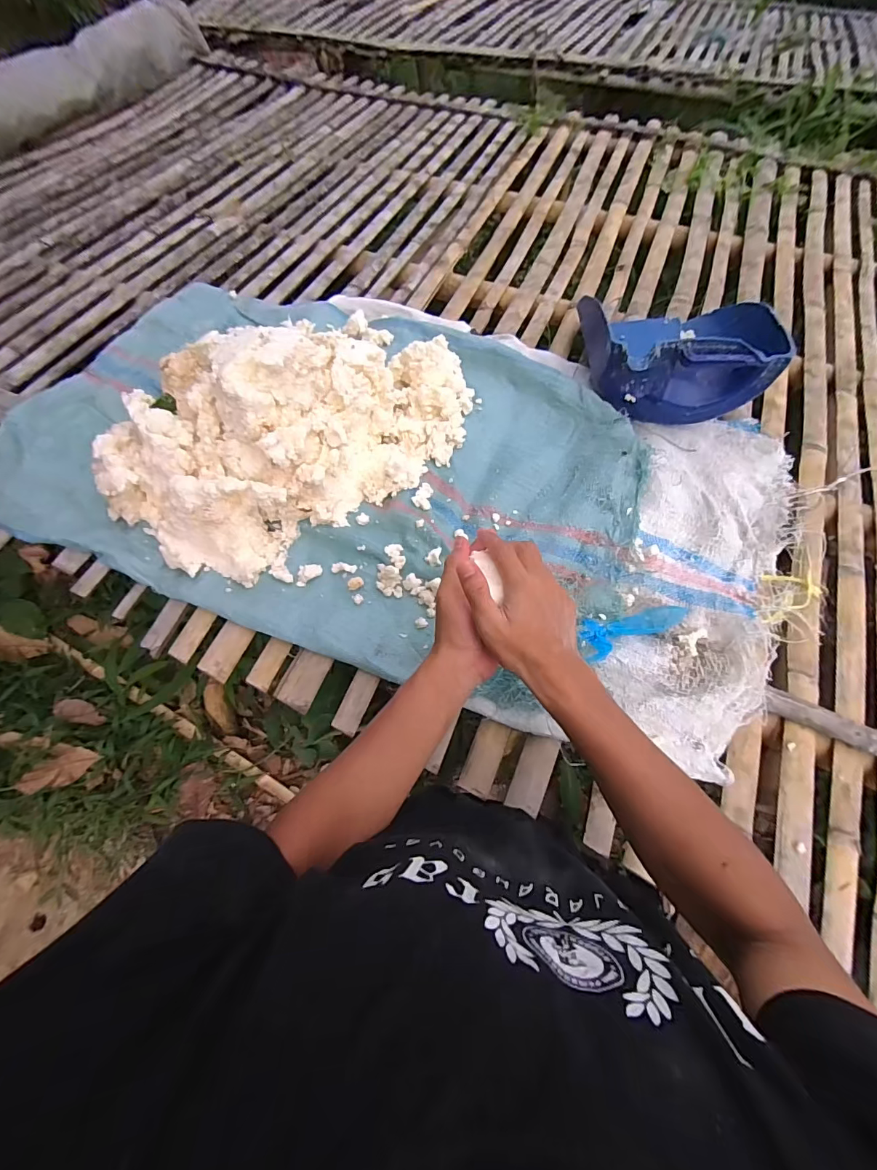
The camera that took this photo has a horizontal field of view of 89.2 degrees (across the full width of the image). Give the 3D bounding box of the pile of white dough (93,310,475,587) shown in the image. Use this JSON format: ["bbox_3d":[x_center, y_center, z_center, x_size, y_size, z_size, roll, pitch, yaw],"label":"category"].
[{"bbox_3d":[-0.229,-0.287,0.712,0.594,0.185,0.382,-39,69,-17],"label":"pile of white dough"}]

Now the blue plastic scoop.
[{"bbox_3d":[0.415,-0.442,0.806,0.281,0.161,0.341,-1,63,0],"label":"blue plastic scoop"}]

